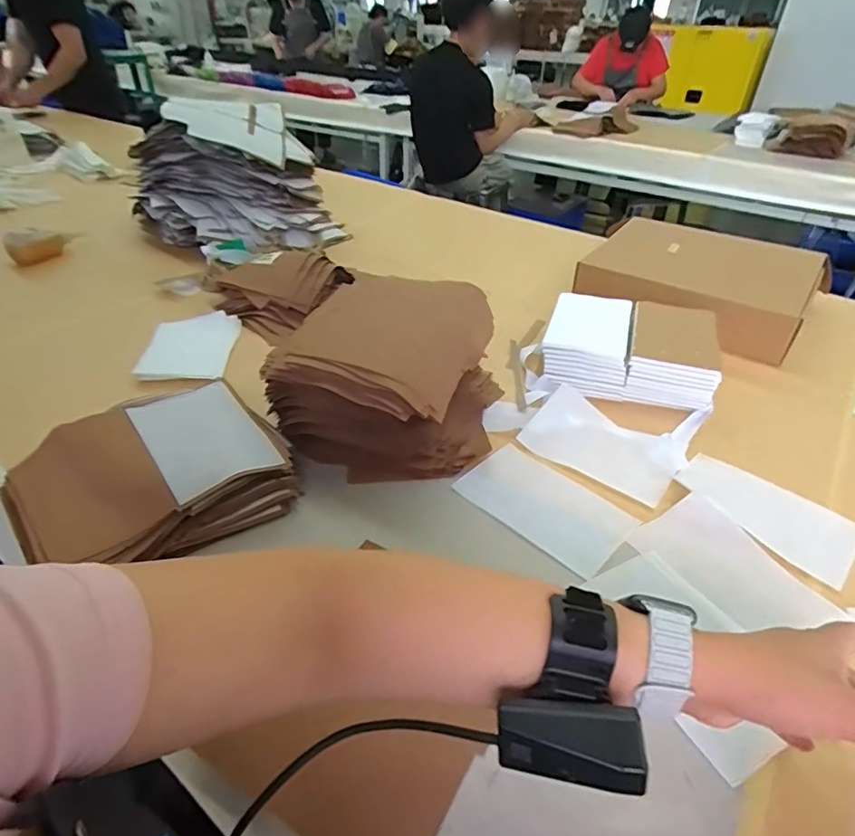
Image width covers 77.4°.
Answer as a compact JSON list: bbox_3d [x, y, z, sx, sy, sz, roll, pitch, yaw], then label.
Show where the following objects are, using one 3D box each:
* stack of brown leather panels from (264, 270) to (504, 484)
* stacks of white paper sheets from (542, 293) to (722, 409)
[{"bbox_3d":[-0.040,-0.063,0.674,0.245,0.133,0.255,13,40,14],"label":"stack of brown leather panels"},{"bbox_3d":[0.290,-0.107,0.788,0.234,0.069,0.178,10,39,11],"label":"stacks of white paper sheets"}]

